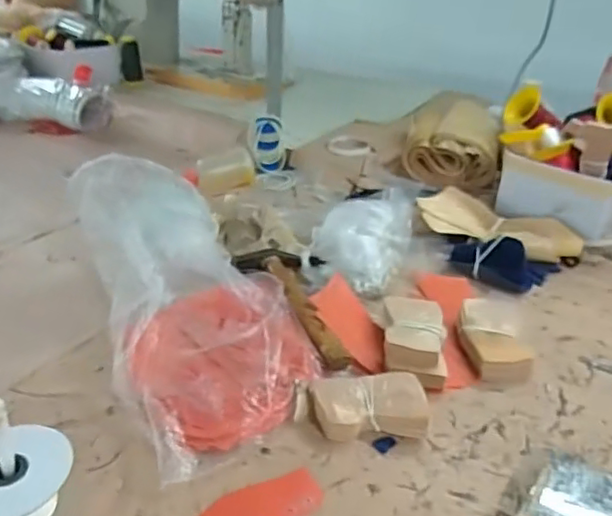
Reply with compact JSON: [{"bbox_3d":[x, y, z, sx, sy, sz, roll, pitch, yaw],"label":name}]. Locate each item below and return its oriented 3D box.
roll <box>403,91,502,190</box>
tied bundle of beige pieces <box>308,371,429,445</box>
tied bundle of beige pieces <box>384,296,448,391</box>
[{"bbox_3d":[0.258,-0.227,1.074,0.149,0.094,0.285,7,30,11],"label":"roll"},{"bbox_3d":[0.060,0.140,0.585,0.107,0.035,0.066,-1,30,-2],"label":"tied bundle of beige pieces"},{"bbox_3d":[0.118,0.086,0.663,0.062,0.039,0.112,3,30,6],"label":"tied bundle of beige pieces"}]

